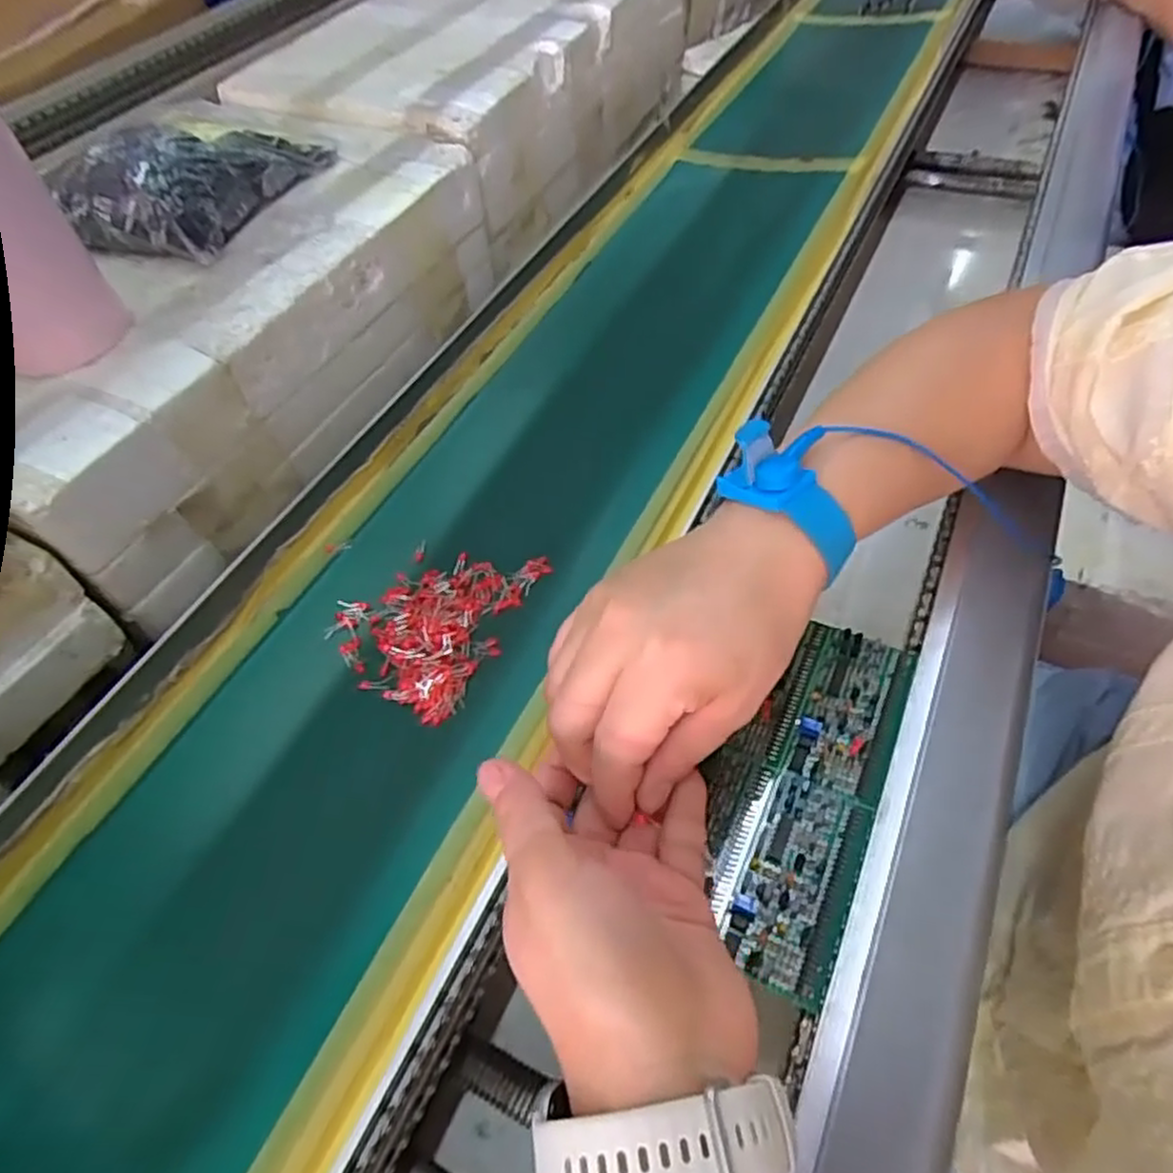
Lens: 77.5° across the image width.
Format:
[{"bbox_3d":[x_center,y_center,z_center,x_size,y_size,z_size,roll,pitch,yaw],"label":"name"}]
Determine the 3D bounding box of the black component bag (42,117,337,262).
[{"bbox_3d":[-0.296,-0.315,0.551,0.119,0.063,0.171,14,55,16],"label":"black component bag"}]

